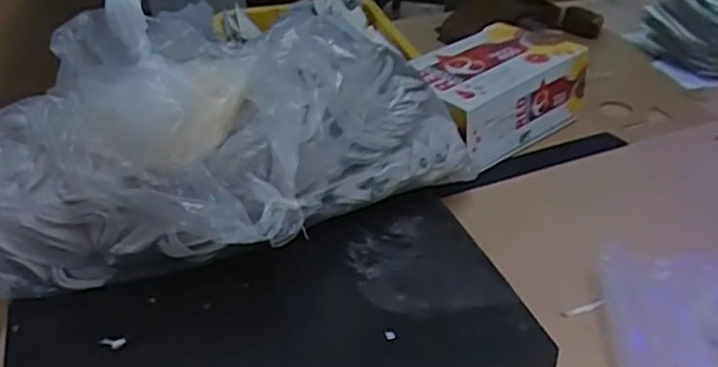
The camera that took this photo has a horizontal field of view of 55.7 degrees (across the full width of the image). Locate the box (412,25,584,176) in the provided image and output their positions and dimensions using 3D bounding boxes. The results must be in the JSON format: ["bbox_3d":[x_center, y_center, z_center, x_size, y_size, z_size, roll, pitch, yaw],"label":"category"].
[{"bbox_3d":[0.114,-0.083,0.625,0.166,0.078,0.108,-24,40,-30],"label":"box"}]

